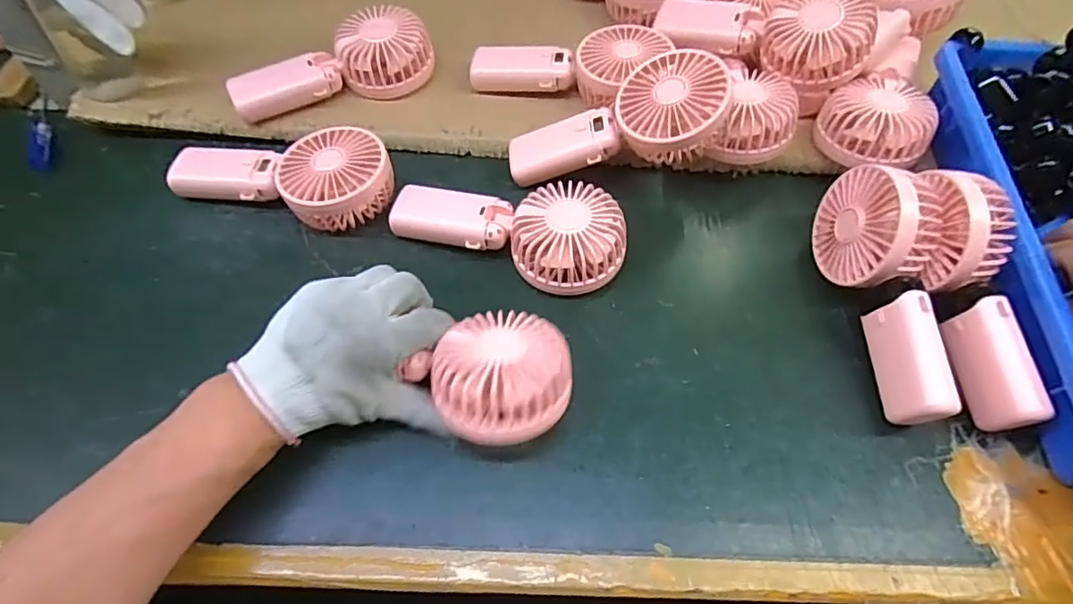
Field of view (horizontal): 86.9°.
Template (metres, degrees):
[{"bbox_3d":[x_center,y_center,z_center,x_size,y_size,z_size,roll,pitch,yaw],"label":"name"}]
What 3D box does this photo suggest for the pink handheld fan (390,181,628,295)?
[{"bbox_3d":[-0.019,-0.065,0.444,0.180,0.043,0.079,21,61,11],"label":"pink handheld fan"}]

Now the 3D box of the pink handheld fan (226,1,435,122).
[{"bbox_3d":[-0.185,-0.215,0.521,0.181,0.053,0.070,-17,61,-11],"label":"pink handheld fan"}]

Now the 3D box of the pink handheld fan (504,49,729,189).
[{"bbox_3d":[0.067,-0.142,0.466,0.183,0.045,0.090,-15,57,22],"label":"pink handheld fan"}]

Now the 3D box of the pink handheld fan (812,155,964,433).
[{"bbox_3d":[0.254,-0.010,0.396,0.066,0.087,0.182,3,59,1],"label":"pink handheld fan"}]

